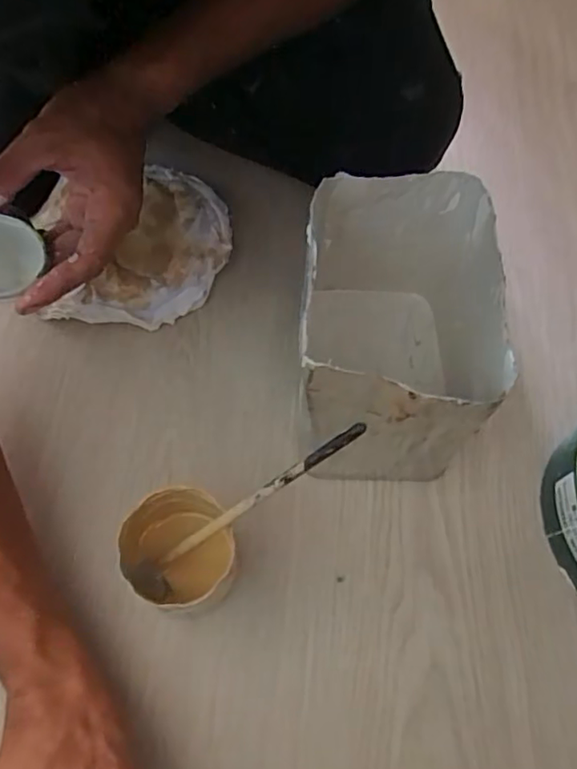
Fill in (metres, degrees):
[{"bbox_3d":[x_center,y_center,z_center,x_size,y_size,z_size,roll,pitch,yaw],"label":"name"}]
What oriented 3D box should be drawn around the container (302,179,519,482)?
[{"bbox_3d":[0.068,-0.033,0.385,0.114,0.133,0.162,7,62,0],"label":"container"}]

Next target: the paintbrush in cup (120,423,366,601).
[{"bbox_3d":[-0.033,0.074,0.309,0.010,0.201,0.027,7,52,-47],"label":"paintbrush in cup"}]

